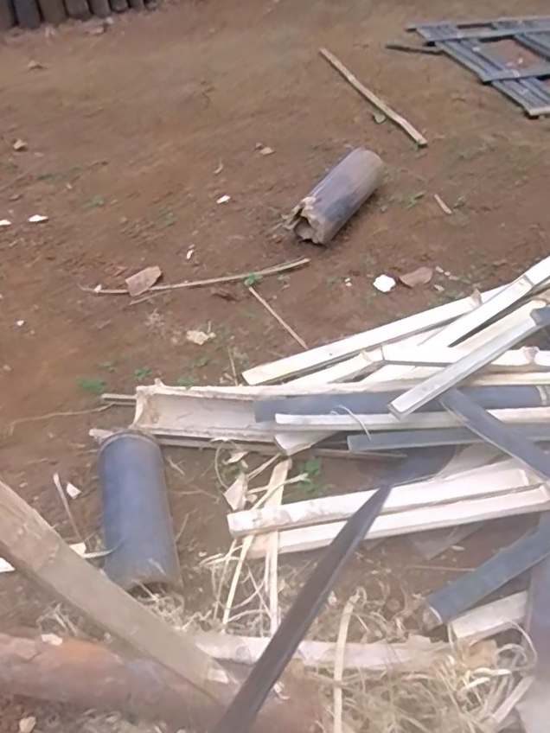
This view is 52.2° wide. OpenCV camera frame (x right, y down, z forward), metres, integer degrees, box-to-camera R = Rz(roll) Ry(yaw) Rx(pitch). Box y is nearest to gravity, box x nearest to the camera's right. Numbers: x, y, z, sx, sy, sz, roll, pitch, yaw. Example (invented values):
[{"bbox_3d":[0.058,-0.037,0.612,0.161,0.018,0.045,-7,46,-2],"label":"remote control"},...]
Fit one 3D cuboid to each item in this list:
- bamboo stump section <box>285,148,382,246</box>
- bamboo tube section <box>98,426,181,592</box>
[{"bbox_3d":[0.149,-0.402,1.330,0.121,0.114,0.290,28,54,23],"label":"bamboo stump section"},{"bbox_3d":[-0.194,0.196,0.788,0.087,0.086,0.253,-12,49,-13],"label":"bamboo tube section"}]

